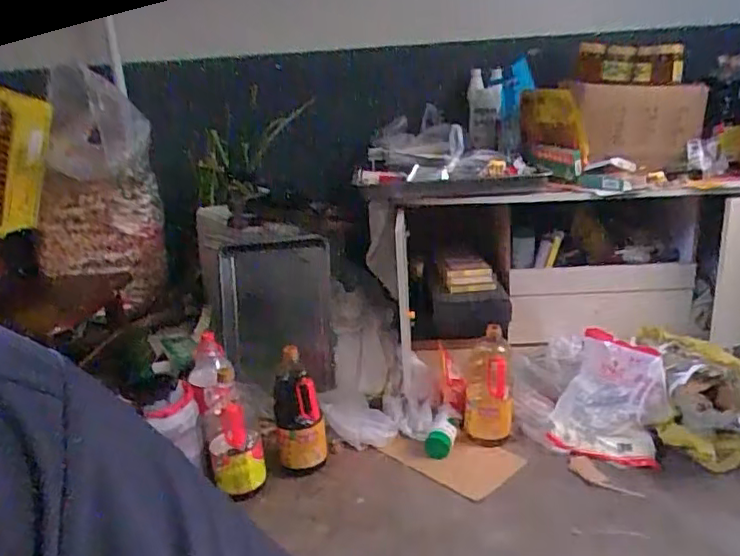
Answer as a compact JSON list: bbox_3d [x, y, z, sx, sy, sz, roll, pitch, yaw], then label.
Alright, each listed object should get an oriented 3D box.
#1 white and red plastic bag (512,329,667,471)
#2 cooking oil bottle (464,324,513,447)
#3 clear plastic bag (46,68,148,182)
[{"bbox_3d":[0.505,0.269,1.415,0.320,0.211,0.243,2,18,17],"label":"white and red plastic bag"},{"bbox_3d":[0.277,0.245,1.404,0.107,0.275,0.115,1,17,12],"label":"cooking oil bottle"},{"bbox_3d":[-0.702,-0.394,1.537,0.100,0.267,0.225,13,23,43],"label":"clear plastic bag"}]

